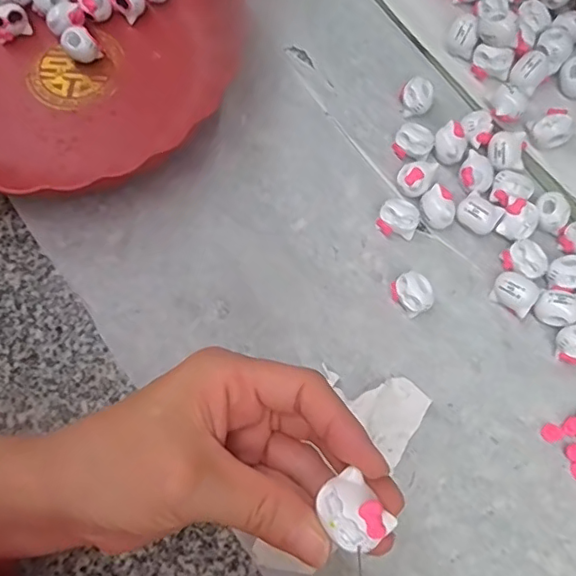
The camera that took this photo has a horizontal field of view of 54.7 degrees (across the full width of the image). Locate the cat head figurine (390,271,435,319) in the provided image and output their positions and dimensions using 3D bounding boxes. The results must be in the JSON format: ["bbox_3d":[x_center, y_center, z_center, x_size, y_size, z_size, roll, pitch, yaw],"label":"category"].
[{"bbox_3d":[0.077,0.004,0.343,0.020,0.019,0.025,-34,75,-10],"label":"cat head figurine"}]

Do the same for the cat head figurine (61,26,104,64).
[{"bbox_3d":[-0.148,-0.172,0.397,0.022,0.024,0.019,-31,75,-9],"label":"cat head figurine"}]

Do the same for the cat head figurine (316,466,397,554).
[{"bbox_3d":[0.022,0.078,0.191,0.019,0.009,0.025,-38,76,-11],"label":"cat head figurine"}]

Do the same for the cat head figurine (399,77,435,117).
[{"bbox_3d":[0.088,-0.130,0.387,0.022,0.024,0.020,0,72,0],"label":"cat head figurine"}]

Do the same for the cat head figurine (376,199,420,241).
[{"bbox_3d":[0.071,-0.044,0.359,0.025,0.019,0.019,20,74,6],"label":"cat head figurine"}]

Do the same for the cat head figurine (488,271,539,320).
[{"bbox_3d":[0.139,0.003,0.341,0.025,0.016,0.021,37,76,11],"label":"cat head figurine"}]

